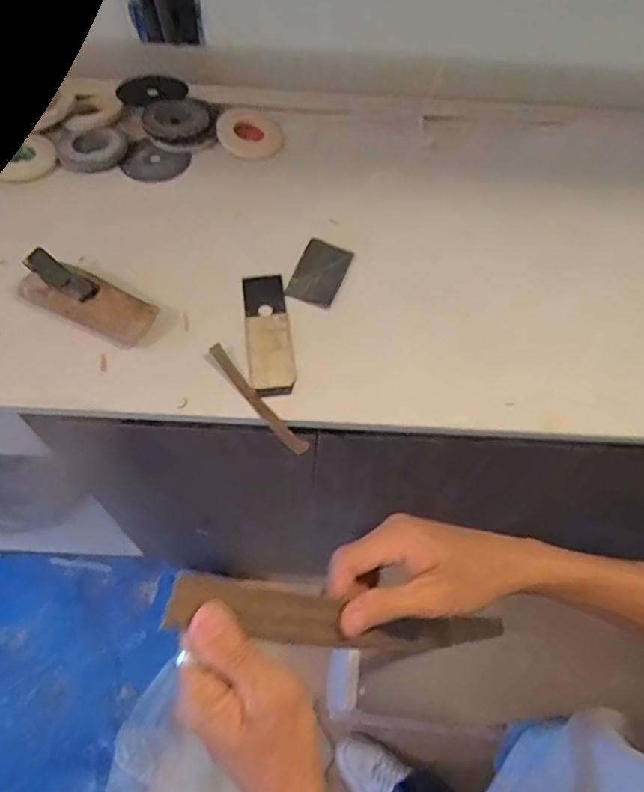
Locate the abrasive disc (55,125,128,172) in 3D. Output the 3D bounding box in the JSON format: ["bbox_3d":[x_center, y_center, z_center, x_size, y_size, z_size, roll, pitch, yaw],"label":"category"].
[{"bbox_3d":[-0.337,-0.363,0.808,0.103,0.017,0.078,-3,60,-5],"label":"abrasive disc"}]

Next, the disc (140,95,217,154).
[{"bbox_3d":[-0.210,-0.411,0.822,0.103,0.027,0.105,1,59,-2],"label":"disc"}]

